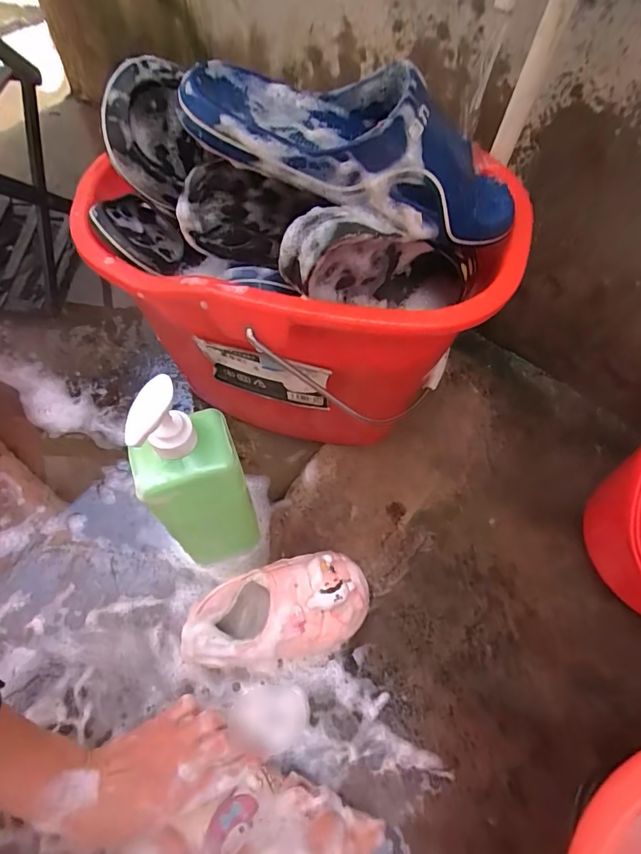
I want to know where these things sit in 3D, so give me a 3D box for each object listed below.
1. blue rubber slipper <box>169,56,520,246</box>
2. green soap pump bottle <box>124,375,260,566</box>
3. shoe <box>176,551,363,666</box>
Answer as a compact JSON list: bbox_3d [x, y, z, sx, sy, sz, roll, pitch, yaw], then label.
[{"bbox_3d":[0.033,-0.215,0.351,0.249,0.075,0.109,10,61,4],"label":"blue rubber slipper"},{"bbox_3d":[-0.115,0.062,0.436,0.081,0.290,0.076,-22,64,-16],"label":"green soap pump bottle"},{"bbox_3d":[-0.044,0.191,0.479,0.187,0.070,0.087,-8,61,-9],"label":"shoe"}]

